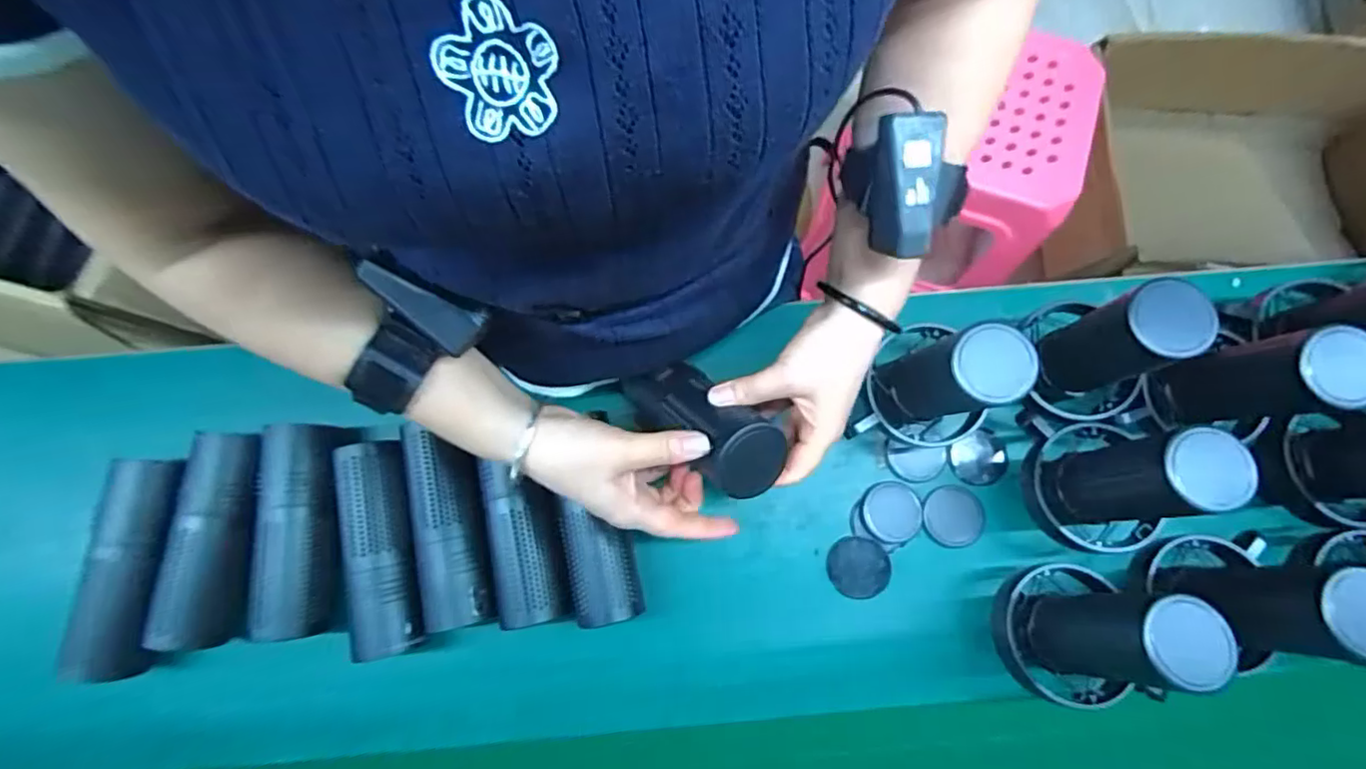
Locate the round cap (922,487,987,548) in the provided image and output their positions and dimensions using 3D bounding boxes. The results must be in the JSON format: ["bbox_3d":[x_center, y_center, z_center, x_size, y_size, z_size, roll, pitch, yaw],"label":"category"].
[{"bbox_3d":[0.237,0.115,0.527,0.054,0.006,0.051,0,79,0],"label":"round cap"}]

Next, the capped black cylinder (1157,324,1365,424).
[{"bbox_3d":[0.414,-0.003,0.433,0.056,0.113,0.054,-8,79,-2],"label":"capped black cylinder"}]

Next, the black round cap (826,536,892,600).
[{"bbox_3d":[0.149,0.155,0.509,0.051,0.017,0.049,0,79,0],"label":"black round cap"}]

